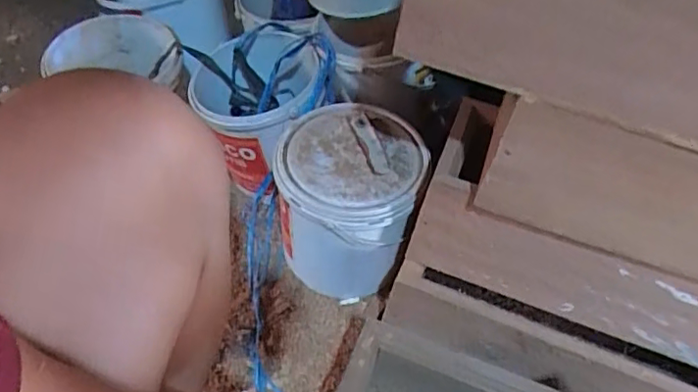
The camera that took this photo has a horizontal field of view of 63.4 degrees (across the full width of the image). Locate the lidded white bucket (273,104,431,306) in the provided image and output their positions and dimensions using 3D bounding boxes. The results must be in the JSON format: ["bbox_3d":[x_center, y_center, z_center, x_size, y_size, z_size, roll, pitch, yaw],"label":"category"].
[{"bbox_3d":[-0.003,0.019,0.699,0.163,0.208,0.156,15,50,8],"label":"lidded white bucket"}]

